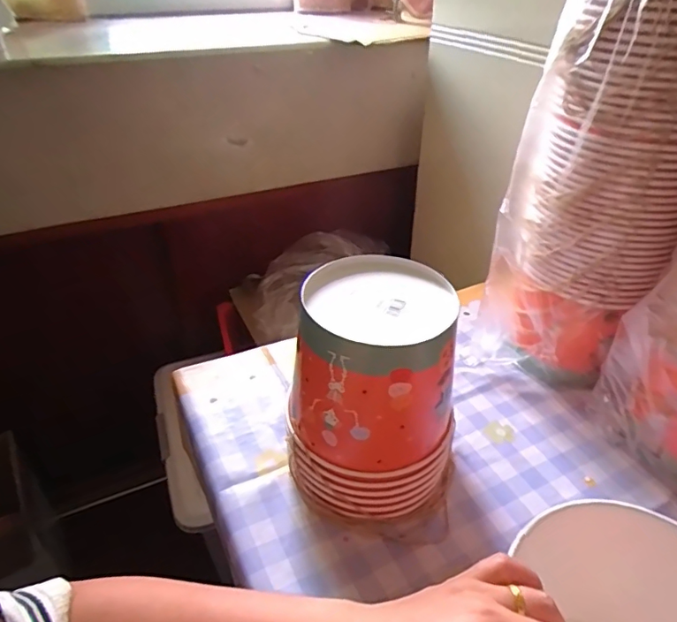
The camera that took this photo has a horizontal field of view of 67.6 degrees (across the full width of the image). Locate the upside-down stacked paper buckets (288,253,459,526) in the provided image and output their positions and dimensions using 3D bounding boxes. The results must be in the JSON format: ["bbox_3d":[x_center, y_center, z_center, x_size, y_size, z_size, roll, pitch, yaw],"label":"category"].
[{"bbox_3d":[0.036,0.074,0.465,0.138,0.188,0.153,9,36,13],"label":"upside-down stacked paper buckets"}]

